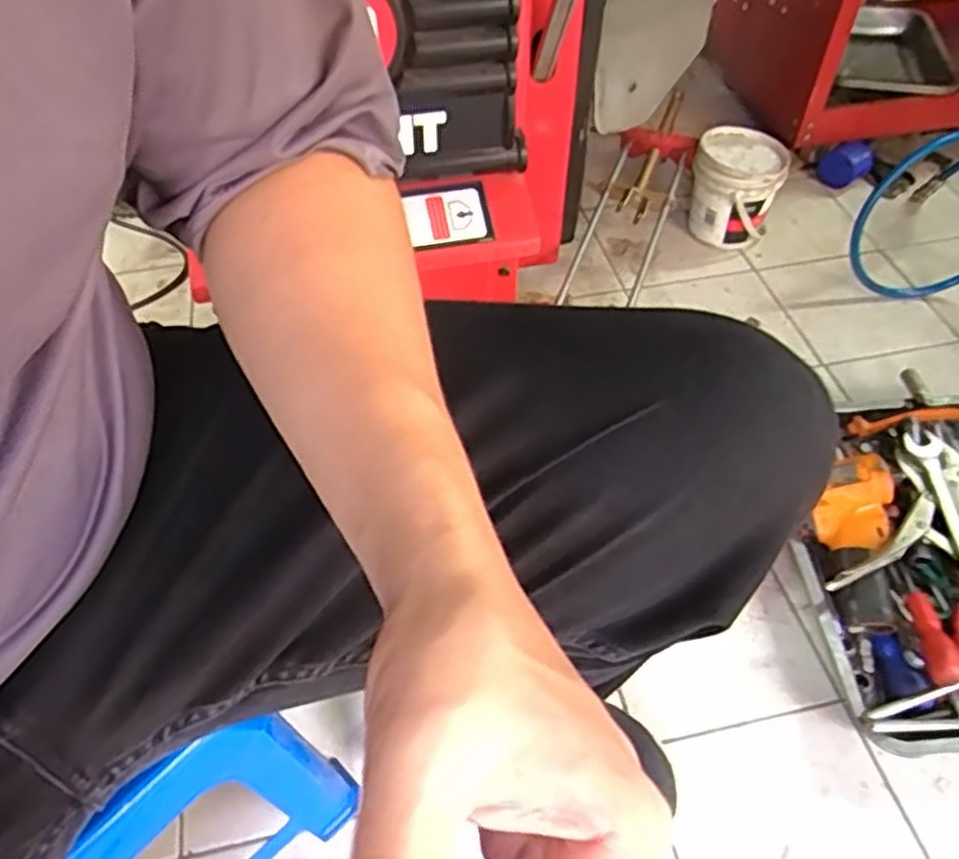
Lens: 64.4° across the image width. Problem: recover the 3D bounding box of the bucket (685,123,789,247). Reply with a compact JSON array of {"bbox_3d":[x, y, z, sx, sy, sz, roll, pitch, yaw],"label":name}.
[{"bbox_3d":[0.355,-0.329,1.074,0.122,0.125,0.115,15,52,12],"label":"bucket"}]

